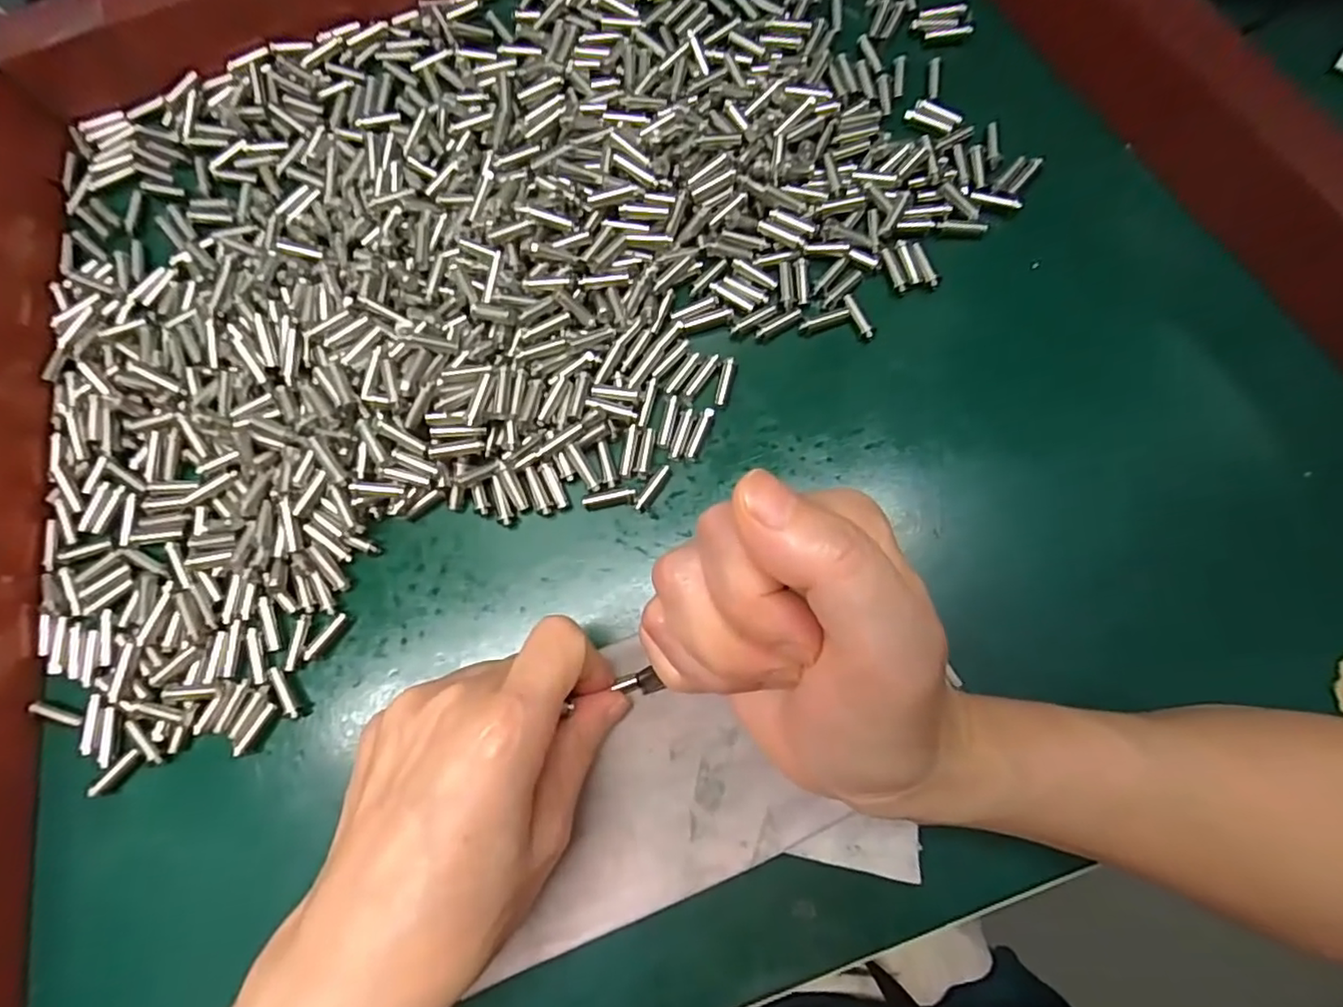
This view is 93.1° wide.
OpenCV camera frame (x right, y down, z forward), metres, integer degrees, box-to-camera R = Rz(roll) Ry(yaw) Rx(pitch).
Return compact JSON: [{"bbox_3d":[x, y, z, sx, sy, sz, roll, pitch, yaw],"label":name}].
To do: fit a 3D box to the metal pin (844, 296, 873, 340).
[{"bbox_3d":[0.076,-0.076,0.257,0.004,0.004,0.020,-22,79,-3],"label":"metal pin"}]

